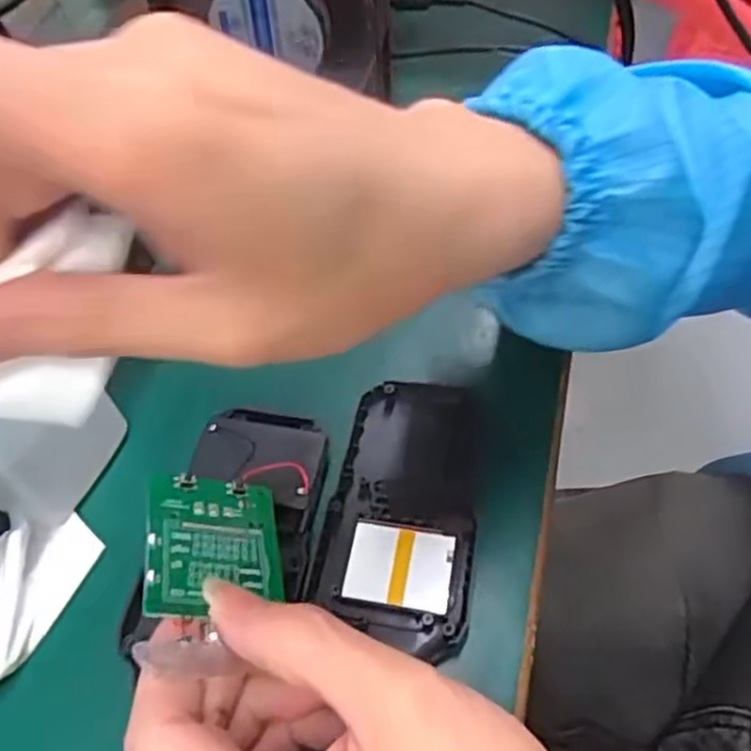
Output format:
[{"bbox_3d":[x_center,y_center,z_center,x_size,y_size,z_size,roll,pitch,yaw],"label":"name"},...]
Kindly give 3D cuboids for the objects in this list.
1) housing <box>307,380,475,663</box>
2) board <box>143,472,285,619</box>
[{"bbox_3d":[0.012,0.051,0.287,0.056,0.016,0.104,9,55,9],"label":"housing"},{"bbox_3d":[-0.052,0.053,0.238,0.042,0.004,0.055,11,36,-23],"label":"board"}]

